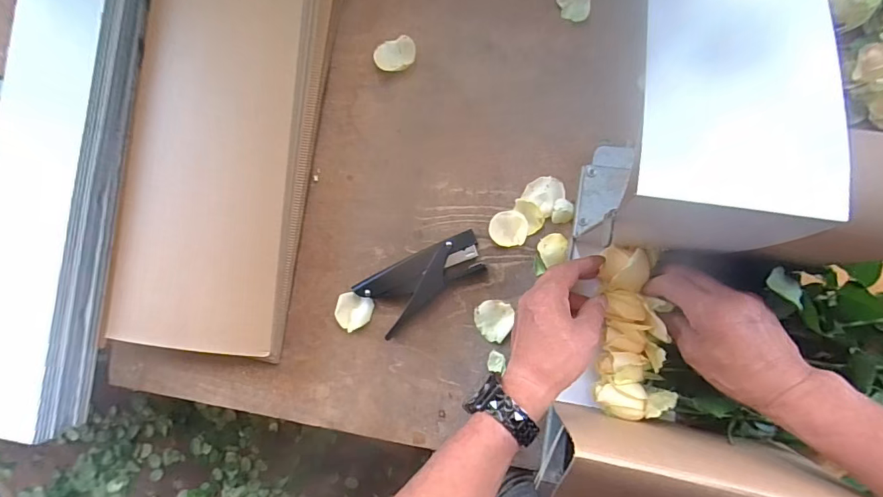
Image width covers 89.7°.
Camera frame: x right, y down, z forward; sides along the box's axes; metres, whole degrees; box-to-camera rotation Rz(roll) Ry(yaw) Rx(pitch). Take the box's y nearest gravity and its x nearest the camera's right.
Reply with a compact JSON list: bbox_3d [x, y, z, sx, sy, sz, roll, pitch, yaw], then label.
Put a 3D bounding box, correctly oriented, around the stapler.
[{"bbox_3d":[-0.019,0.039,0.513,0.146,0.032,0.067,-28,83,5],"label":"stapler"}]

